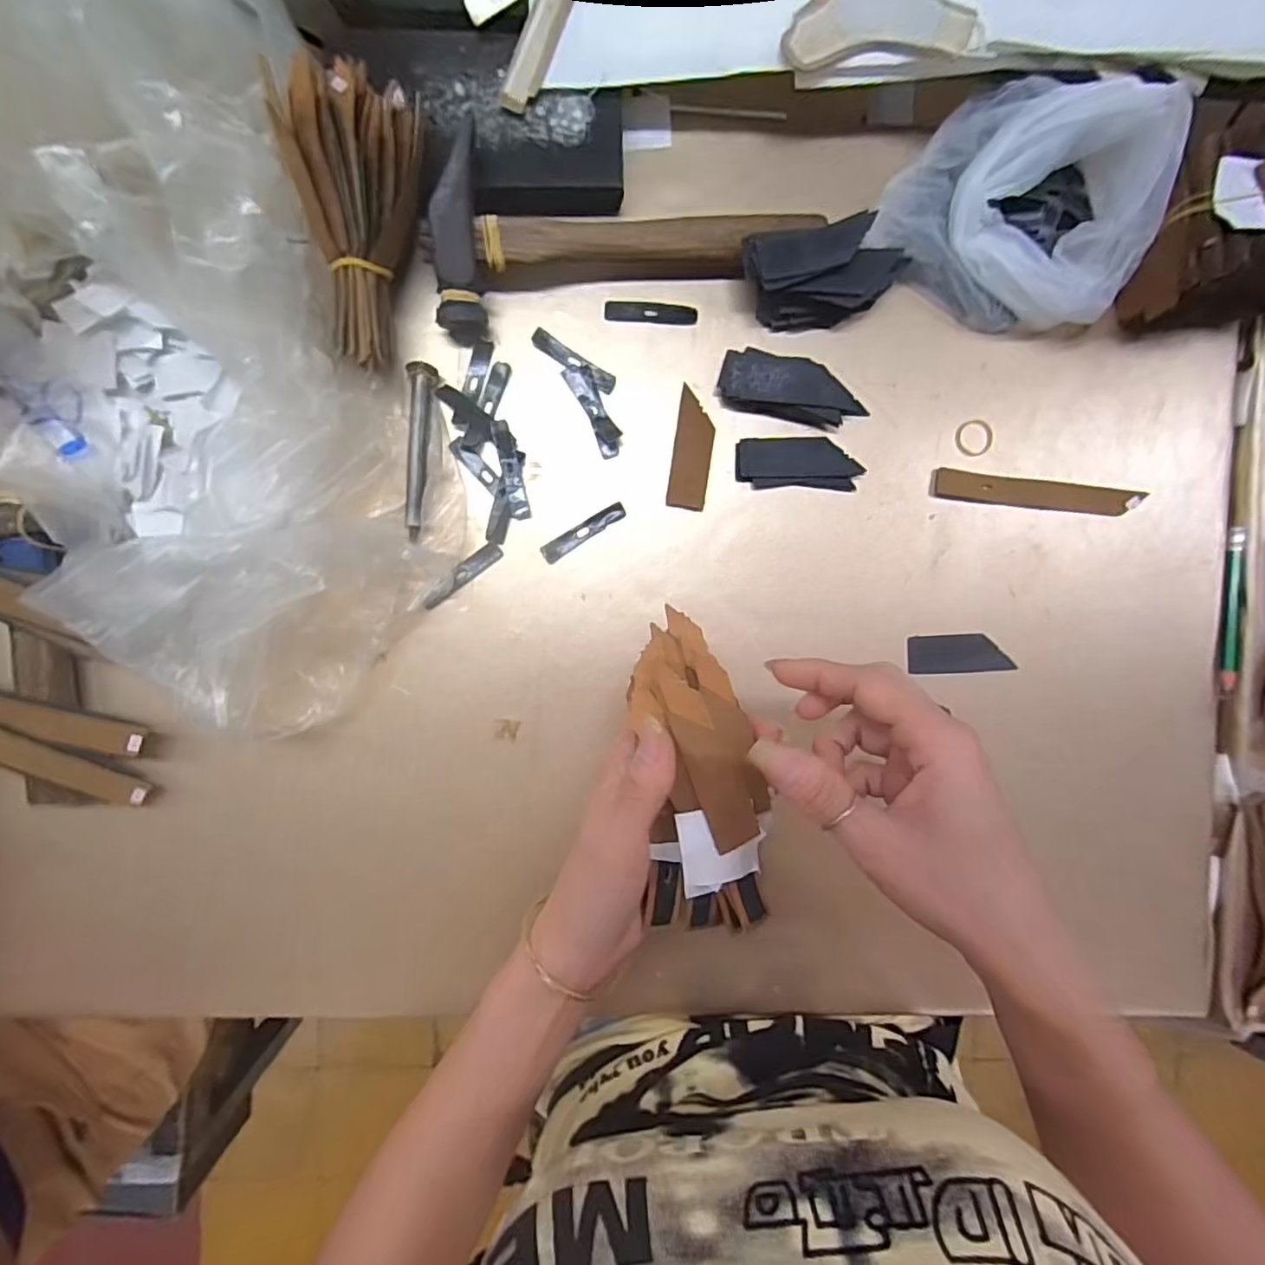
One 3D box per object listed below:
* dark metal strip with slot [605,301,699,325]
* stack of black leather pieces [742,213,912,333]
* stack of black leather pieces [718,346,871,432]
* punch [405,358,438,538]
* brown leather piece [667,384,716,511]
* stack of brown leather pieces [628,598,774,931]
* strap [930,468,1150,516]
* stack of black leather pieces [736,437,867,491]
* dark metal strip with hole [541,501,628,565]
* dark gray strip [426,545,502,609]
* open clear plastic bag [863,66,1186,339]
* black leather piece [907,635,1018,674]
[{"bbox_3d":[0.011,-0.183,0.346,0.053,0.004,0.012,2,92,-3],"label":"dark metal strip with slot"},{"bbox_3d":[0.104,-0.197,0.337,0.084,0.029,0.043,-13,93,-3],"label":"stack of black leather pieces"},{"bbox_3d":[0.092,-0.138,0.346,0.084,0.015,0.030,12,92,-4],"label":"stack of black leather pieces"},{"bbox_3d":[-0.117,-0.099,0.337,0.014,0.011,0.093,3,92,-3],"label":"punch"},{"bbox_3d":[0.035,-0.105,0.351,0.022,0.004,0.065,7,92,-4],"label":"brown leather piece"},{"bbox_3d":[0.031,0.065,0.282,0.055,0.032,0.145,-7,86,-3],"label":"stack of brown leather pieces"},{"bbox_3d":[0.241,-0.082,0.363,0.127,0.004,0.017,6,92,-4],"label":"strap"},{"bbox_3d":[0.097,-0.098,0.353,0.072,0.004,0.028,1,92,-3],"label":"stack of black leather pieces"},{"bbox_3d":[-0.028,-0.058,0.349,0.053,0.005,0.011,-35,94,-1],"label":"dark metal strip with hole"},{"bbox_3d":[-0.096,-0.032,0.343,0.051,0.010,0.010,-39,94,-1],"label":"dark gray strip"},{"bbox_3d":[0.215,-0.230,0.328,0.142,0.057,0.108,25,91,-4],"label":"open clear plastic bag"},{"bbox_3d":[0.195,0.013,0.362,0.060,0.004,0.022,-2,93,-3],"label":"black leather piece"}]

